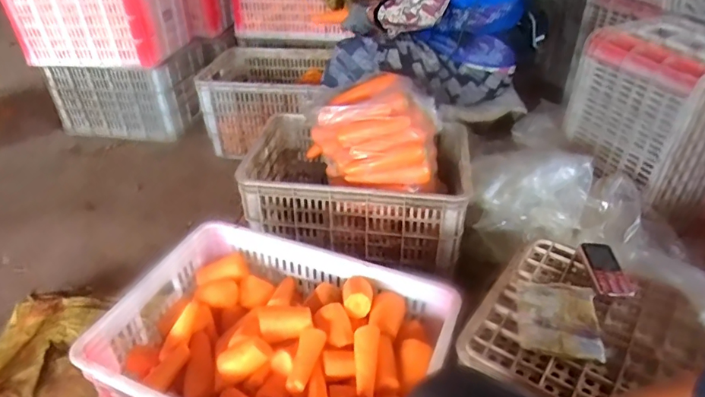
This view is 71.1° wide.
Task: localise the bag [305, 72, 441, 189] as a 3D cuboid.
[{"bbox_3d":[0.048,-0.166,1.160,0.289,0.193,0.262,-9,36,-8],"label":"bag"}]

